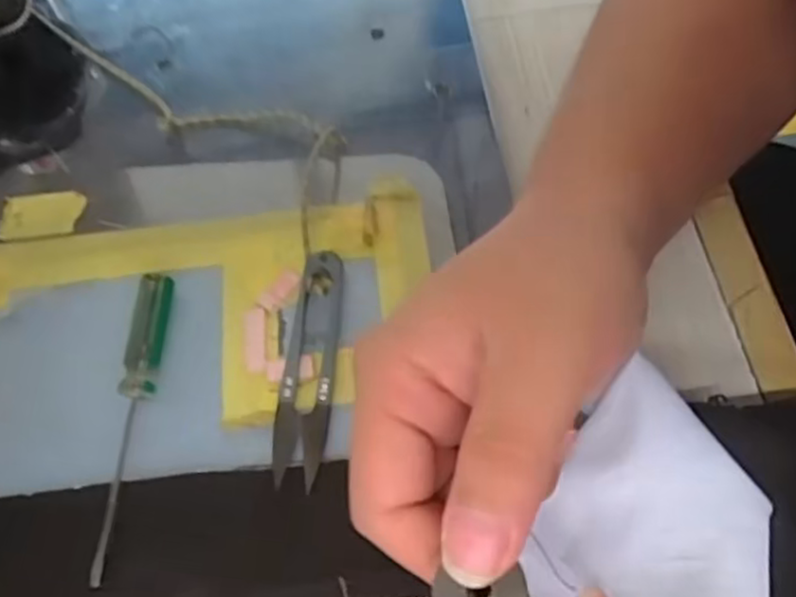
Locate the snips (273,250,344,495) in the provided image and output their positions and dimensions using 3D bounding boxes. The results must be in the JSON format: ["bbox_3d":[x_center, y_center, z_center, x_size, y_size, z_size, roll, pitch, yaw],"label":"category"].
[{"bbox_3d":[-0.038,0.026,0.294,0.021,0.009,0.101,3,64,4],"label":"snips"}]

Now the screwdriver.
[{"bbox_3d":[-0.110,0.048,0.288,0.015,0.010,0.128,0,63,3],"label":"screwdriver"}]

